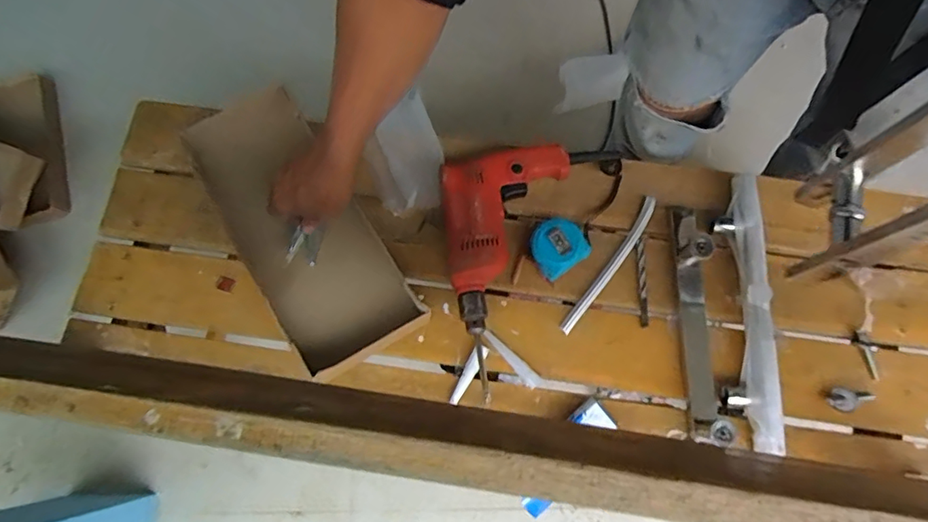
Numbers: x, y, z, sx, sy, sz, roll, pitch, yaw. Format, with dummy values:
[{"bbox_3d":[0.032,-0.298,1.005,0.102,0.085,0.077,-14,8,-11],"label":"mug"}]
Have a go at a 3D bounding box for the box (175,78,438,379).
[{"bbox_3d":[-0.206,-0.041,0.652,0.179,0.067,0.369,-33,76,-8],"label":"box"}]

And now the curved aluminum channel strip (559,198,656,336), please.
[{"bbox_3d":[0.187,0.005,0.662,0.021,0.007,0.207,34,78,10],"label":"curved aluminum channel strip"}]

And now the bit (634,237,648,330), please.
[{"bbox_3d":[0.222,0.027,0.654,0.010,0.004,0.111,1,75,1],"label":"bit"}]

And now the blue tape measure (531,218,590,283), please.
[{"bbox_3d":[0.115,-0.018,0.653,0.066,0.031,0.066,-36,77,-8],"label":"blue tape measure"}]

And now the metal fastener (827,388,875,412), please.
[{"bbox_3d":[0.453,0.164,0.611,0.050,0.015,0.026,5,75,2],"label":"metal fastener"}]

